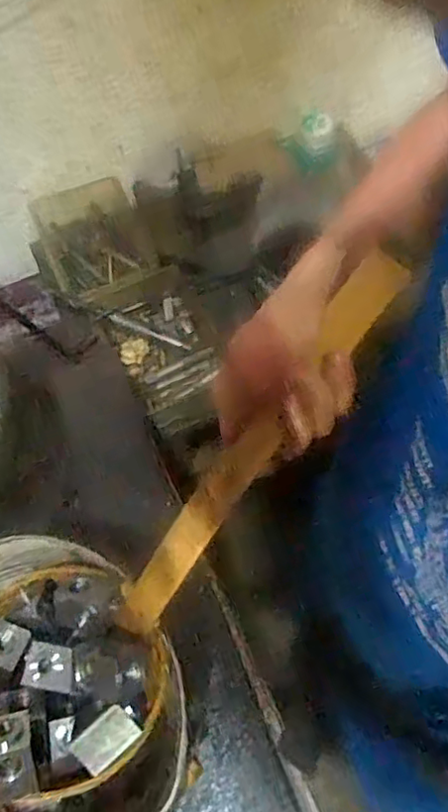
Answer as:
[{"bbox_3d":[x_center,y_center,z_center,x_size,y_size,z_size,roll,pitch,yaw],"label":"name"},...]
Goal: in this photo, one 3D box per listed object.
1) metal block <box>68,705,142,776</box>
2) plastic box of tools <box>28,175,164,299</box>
[{"bbox_3d":[-0.073,0.204,0.374,0.037,0.014,0.025,-37,89,-24],"label":"metal block"},{"bbox_3d":[-0.235,-0.302,1.147,0.193,0.116,0.255,-22,64,-9],"label":"plastic box of tools"}]

